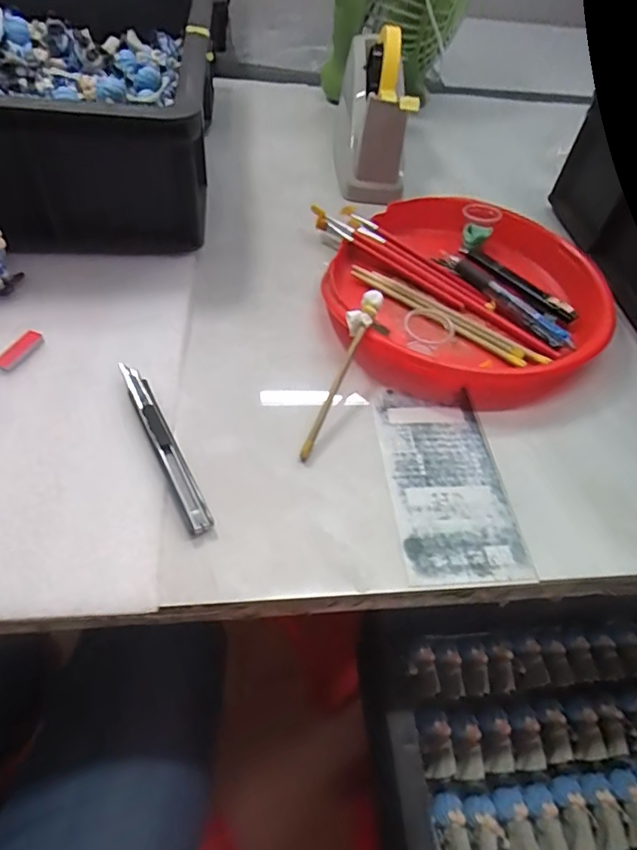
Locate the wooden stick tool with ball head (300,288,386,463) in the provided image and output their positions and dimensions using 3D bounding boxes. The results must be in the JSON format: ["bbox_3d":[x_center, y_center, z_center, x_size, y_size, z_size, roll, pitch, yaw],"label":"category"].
[{"bbox_3d":[0.014,-0.038,0.367,0.019,0.011,0.140,20,72,10],"label":"wooden stick tool with ball head"}]

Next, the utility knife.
[{"bbox_3d":[-0.101,0.009,0.330,0.015,0.010,0.138,-21,57,-23],"label":"utility knife"}]

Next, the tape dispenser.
[{"bbox_3d":[0.065,-0.362,0.577,0.060,0.124,0.178,3,51,-5],"label":"tape dispenser"}]

